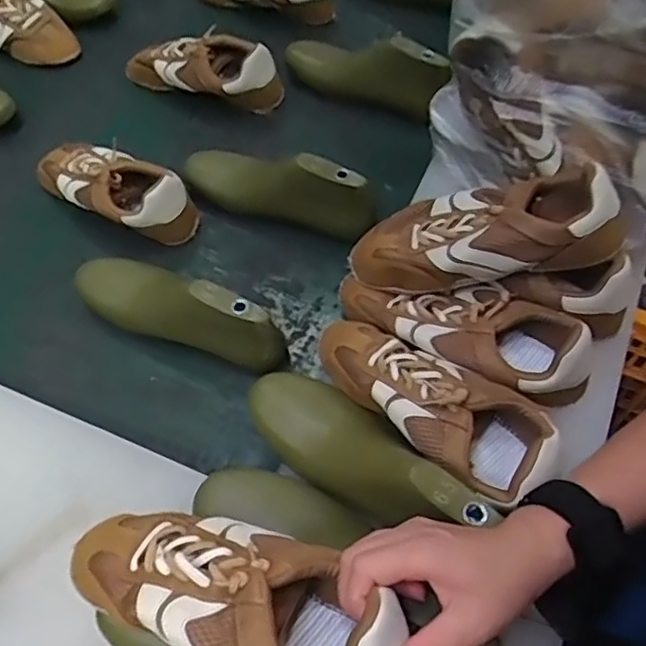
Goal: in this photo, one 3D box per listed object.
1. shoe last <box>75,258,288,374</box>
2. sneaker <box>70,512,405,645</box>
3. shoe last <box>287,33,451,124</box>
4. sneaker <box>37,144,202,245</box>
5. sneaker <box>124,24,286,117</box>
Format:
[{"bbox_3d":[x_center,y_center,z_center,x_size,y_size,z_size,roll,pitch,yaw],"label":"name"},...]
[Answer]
[{"bbox_3d":[-0.143,-0.020,0.623,0.241,0.092,0.077,25,64,17],"label":"shoe last"},{"bbox_3d":[-0.053,0.164,0.383,0.219,0.074,0.083,14,57,24],"label":"sneaker"},{"bbox_3d":[0.049,-0.329,0.807,0.245,0.090,0.066,35,67,22],"label":"shoe last"},{"bbox_3d":[-0.244,-0.158,0.731,0.214,0.068,0.091,27,64,18],"label":"sneaker"},{"bbox_3d":[-0.164,-0.340,0.847,0.223,0.078,0.079,23,63,16],"label":"sneaker"}]

